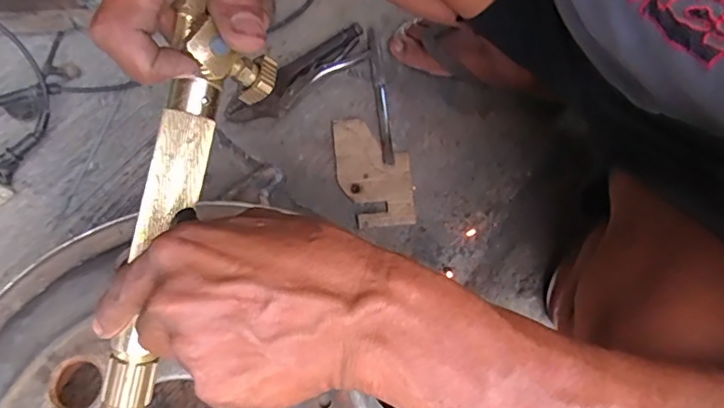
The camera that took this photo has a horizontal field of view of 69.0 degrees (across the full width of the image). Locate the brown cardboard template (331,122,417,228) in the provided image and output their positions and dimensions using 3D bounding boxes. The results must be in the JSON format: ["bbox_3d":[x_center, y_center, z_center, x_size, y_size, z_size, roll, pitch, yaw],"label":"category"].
[{"bbox_3d":[0.015,-0.042,0.657,0.089,0.009,0.145,-6,71,-4],"label":"brown cardboard template"}]

